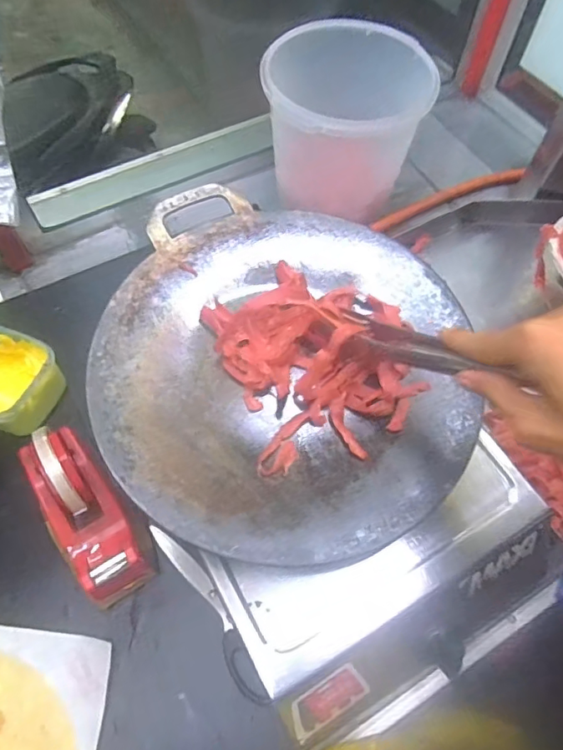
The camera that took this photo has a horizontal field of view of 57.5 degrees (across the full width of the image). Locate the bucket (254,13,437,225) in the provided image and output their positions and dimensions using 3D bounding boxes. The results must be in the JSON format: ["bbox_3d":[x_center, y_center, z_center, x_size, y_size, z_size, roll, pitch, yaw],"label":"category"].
[{"bbox_3d":[0.078,-0.338,0.699,0.202,0.164,0.213,1,61,-2],"label":"bucket"}]

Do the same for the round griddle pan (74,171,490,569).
[{"bbox_3d":[0.002,-0.013,0.458,0.322,0.032,0.334,1,61,-2],"label":"round griddle pan"}]

